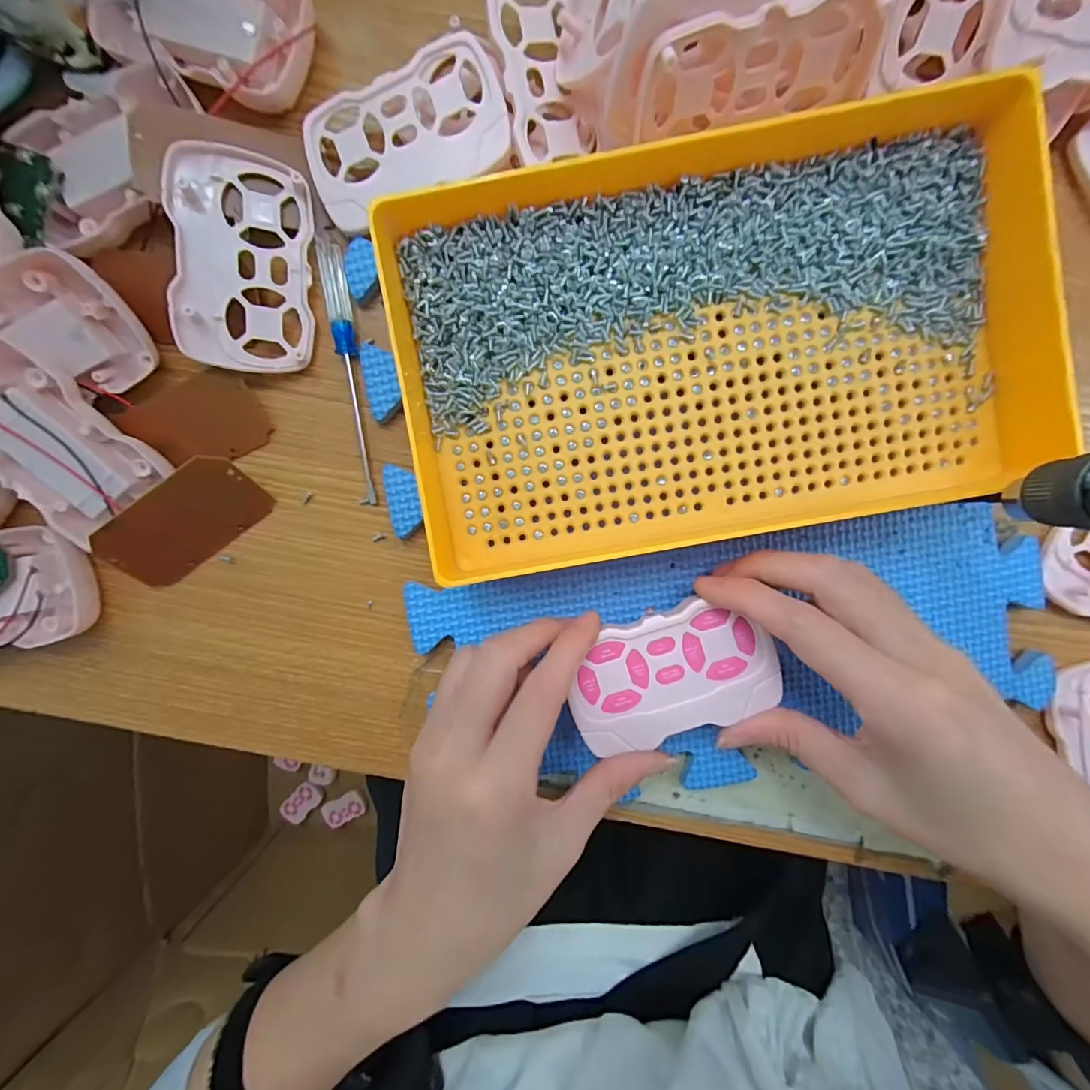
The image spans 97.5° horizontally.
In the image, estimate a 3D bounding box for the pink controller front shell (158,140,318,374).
[{"bbox_3d":[-0.132,-0.123,0.210,0.054,0.006,0.087,-2,100,-21],"label":"pink controller front shell"}]

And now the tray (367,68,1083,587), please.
[{"bbox_3d":[0.070,-0.080,0.194,0.253,0.036,0.154,-10,94,2],"label":"tray"}]

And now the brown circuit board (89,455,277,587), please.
[{"bbox_3d":[-0.166,-0.010,0.220,0.073,0.004,0.038,-36,135,2],"label":"brown circuit board"}]

